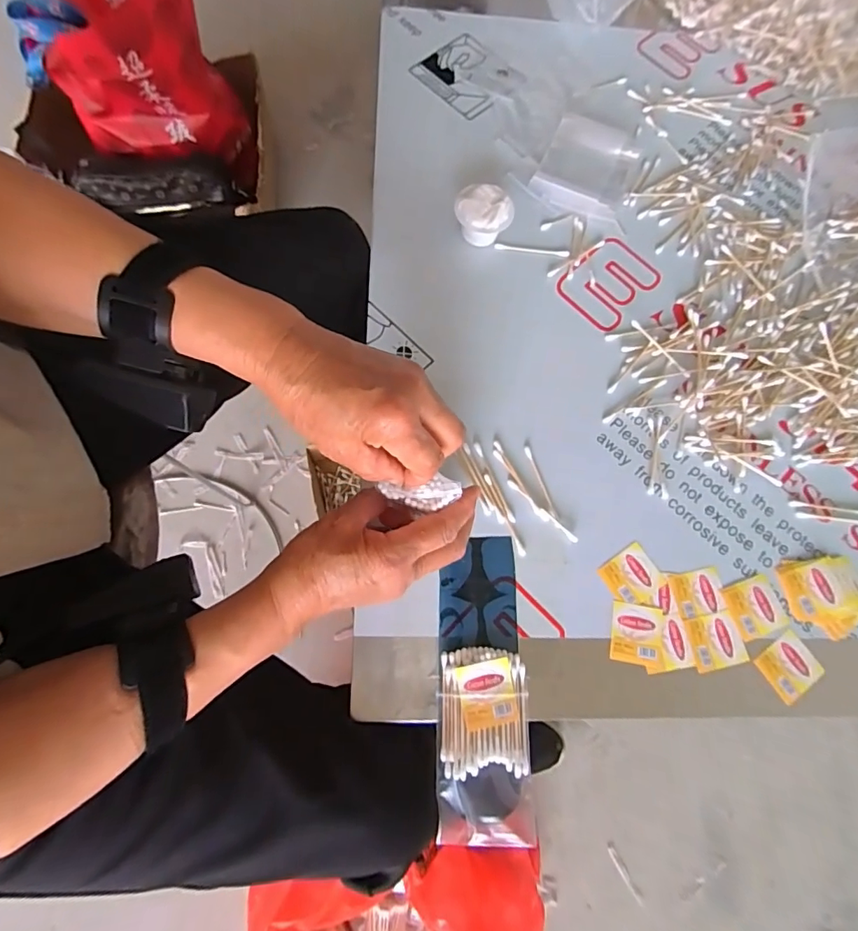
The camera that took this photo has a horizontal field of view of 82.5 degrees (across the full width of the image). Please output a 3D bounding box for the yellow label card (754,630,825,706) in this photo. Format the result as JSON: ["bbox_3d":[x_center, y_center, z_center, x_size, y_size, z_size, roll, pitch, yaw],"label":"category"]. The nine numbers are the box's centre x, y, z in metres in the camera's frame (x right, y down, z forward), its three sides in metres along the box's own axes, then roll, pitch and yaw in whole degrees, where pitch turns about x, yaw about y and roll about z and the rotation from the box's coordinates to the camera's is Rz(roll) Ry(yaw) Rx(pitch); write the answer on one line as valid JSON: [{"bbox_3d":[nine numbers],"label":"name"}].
[{"bbox_3d":[0.283,0.158,0.382,0.043,0.004,0.039,-32,79,-10],"label":"yellow label card"}]

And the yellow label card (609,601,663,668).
[{"bbox_3d":[0.163,0.132,0.381,0.039,0.004,0.043,11,75,1],"label":"yellow label card"}]

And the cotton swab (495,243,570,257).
[{"bbox_3d":[0.100,-0.208,0.472,0.071,0.004,0.007,6,75,0],"label":"cotton swab"}]

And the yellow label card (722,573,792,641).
[{"bbox_3d":[0.263,0.114,0.392,0.044,0.004,0.044,-16,77,-6],"label":"yellow label card"}]

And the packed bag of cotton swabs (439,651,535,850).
[{"bbox_3d":[0.039,0.198,0.350,0.066,0.015,0.123,0,75,-2],"label":"packed bag of cotton swabs"}]

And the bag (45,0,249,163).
[{"bbox_3d":[-0.454,-0.657,0.794,0.227,0.242,0.217,-2,74,-5],"label":"bag"}]

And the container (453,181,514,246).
[{"bbox_3d":[0.050,-0.230,0.457,0.052,0.037,0.043,11,75,1],"label":"container"}]

